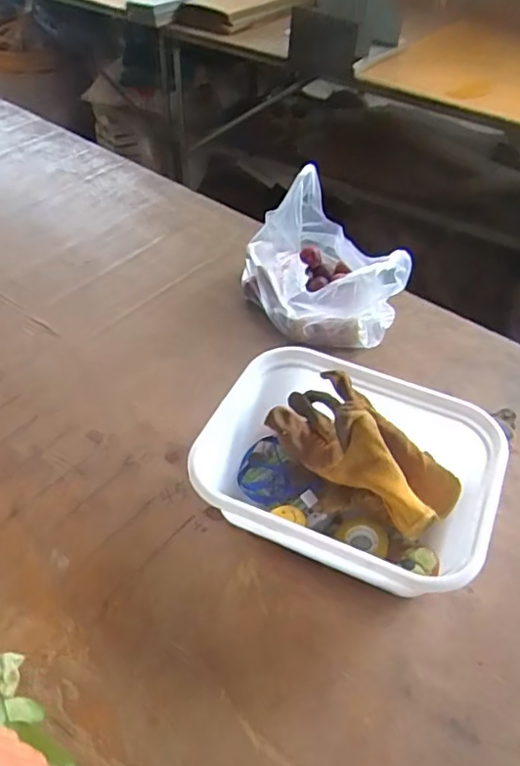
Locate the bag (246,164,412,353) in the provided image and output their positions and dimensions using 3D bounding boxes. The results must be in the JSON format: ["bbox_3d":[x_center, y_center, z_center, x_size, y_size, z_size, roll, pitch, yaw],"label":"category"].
[{"bbox_3d":[0.084,-0.180,0.877,0.177,0.150,0.271,-20,50,-18],"label":"bag"}]

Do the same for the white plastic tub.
[{"bbox_3d":[0.096,0.098,0.652,0.301,0.095,0.239,20,50,17],"label":"white plastic tub"}]

